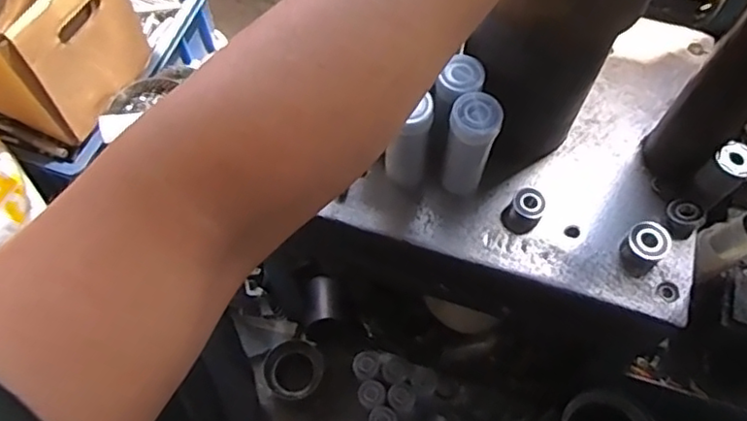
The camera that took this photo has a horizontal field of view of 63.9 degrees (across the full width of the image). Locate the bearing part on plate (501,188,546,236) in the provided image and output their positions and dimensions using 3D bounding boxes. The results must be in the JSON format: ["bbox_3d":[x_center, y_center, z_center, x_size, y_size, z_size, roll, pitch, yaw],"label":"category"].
[{"bbox_3d":[0.152,0.000,0.604,0.034,0.027,0.040,33,67,16],"label":"bearing part on plate"}]

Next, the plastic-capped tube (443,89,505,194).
[{"bbox_3d":[0.091,-0.057,0.578,0.042,0.129,0.037,14,63,7],"label":"plastic-capped tube"}]

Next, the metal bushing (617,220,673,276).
[{"bbox_3d":[0.263,0.035,0.580,0.046,0.032,0.038,-39,69,-19],"label":"metal bushing"}]

